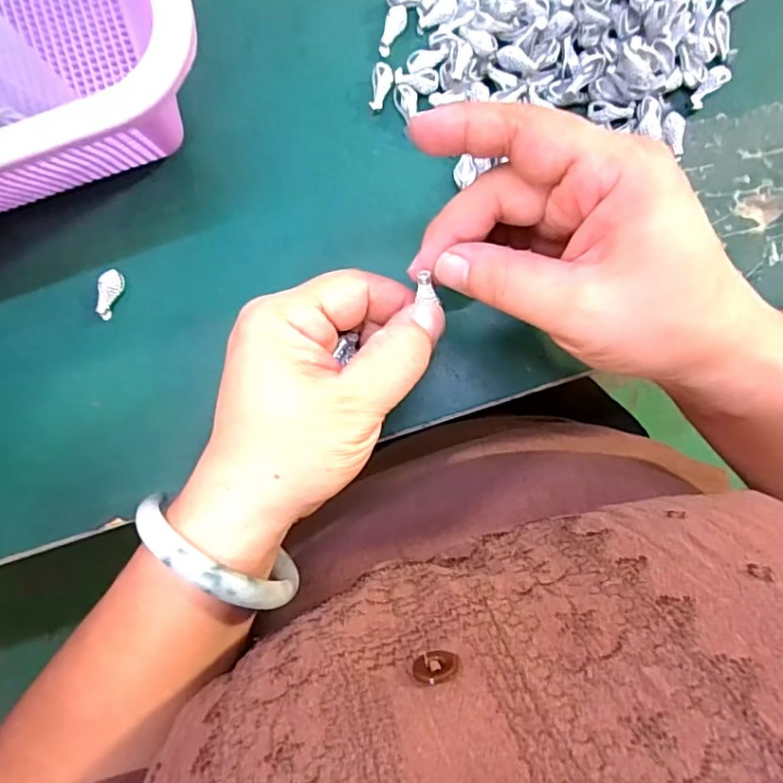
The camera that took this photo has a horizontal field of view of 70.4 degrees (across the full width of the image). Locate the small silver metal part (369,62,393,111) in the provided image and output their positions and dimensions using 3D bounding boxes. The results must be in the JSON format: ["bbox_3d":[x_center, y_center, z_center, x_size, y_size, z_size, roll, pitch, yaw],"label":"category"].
[{"bbox_3d":[-0.005,-0.145,0.263,0.009,0.005,0.021,12,102,2],"label":"small silver metal part"}]

